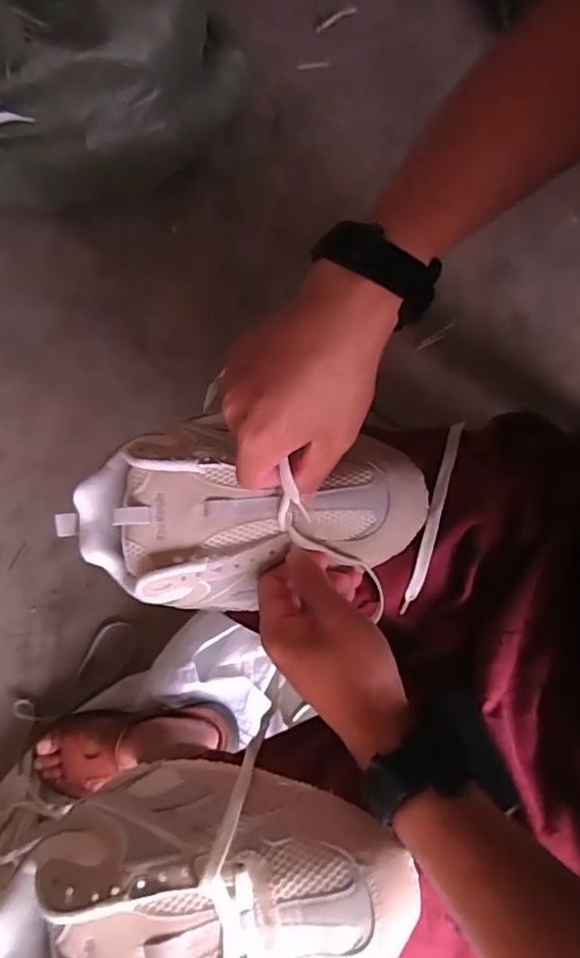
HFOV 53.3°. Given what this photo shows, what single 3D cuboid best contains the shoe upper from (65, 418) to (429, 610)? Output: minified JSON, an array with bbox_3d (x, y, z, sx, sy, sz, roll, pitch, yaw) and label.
[{"bbox_3d":[-0.033,0.019,0.405,0.246,0.075,0.130,-3,70,3],"label":"shoe upper"}]

